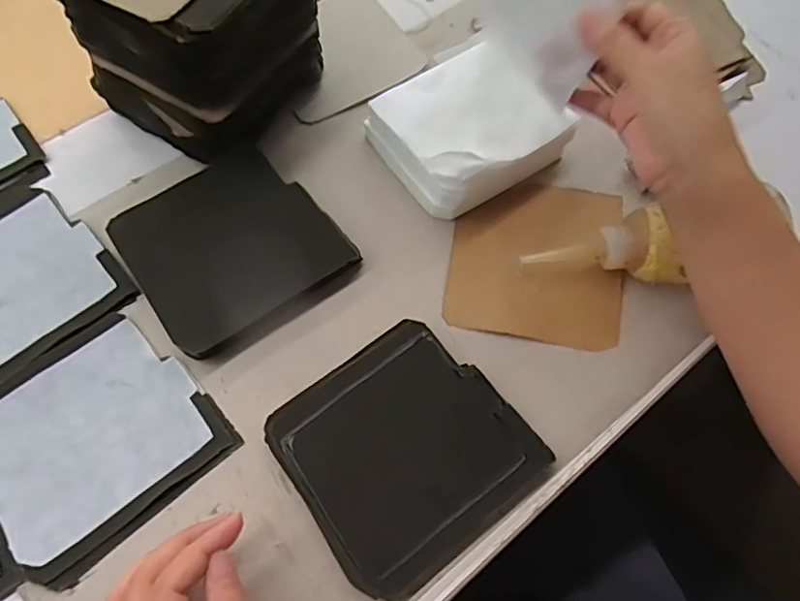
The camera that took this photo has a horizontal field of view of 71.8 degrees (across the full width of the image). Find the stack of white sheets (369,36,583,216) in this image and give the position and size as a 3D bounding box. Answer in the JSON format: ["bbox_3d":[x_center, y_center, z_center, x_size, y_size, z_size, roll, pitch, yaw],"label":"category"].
[{"bbox_3d":[0.057,-0.133,0.433,0.129,0.048,0.118,-31,71,-14],"label":"stack of white sheets"}]

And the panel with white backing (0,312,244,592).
[{"bbox_3d":[-0.198,0.085,0.354,0.134,0.004,0.133,-40,74,-17],"label":"panel with white backing"}]

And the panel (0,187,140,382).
[{"bbox_3d":[-0.284,-0.012,0.395,0.139,0.009,0.133,-37,73,-16],"label":"panel"}]

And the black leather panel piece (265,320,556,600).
[{"bbox_3d":[0.002,0.092,0.354,0.137,0.011,0.134,-36,73,-16],"label":"black leather panel piece"}]

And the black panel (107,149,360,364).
[{"bbox_3d":[-0.124,-0.043,0.405,0.135,0.017,0.130,-34,72,-15],"label":"black panel"}]

